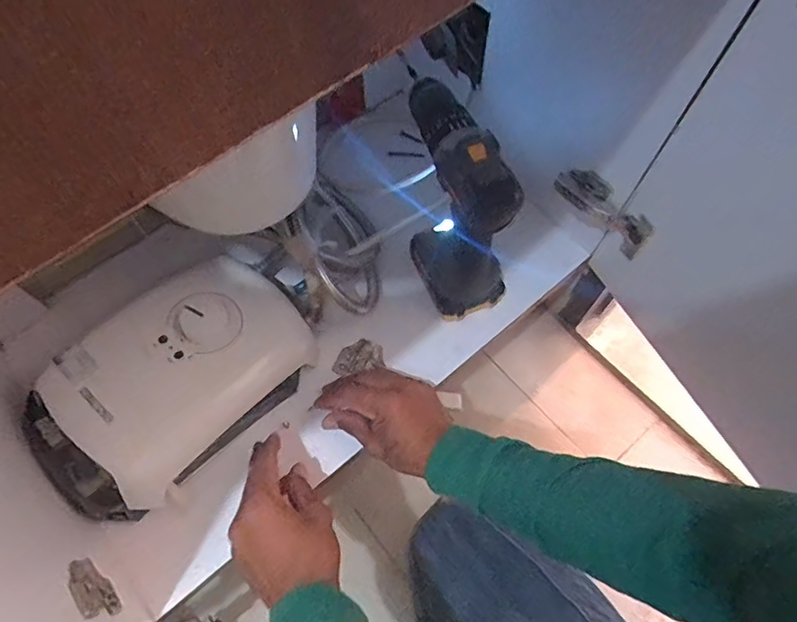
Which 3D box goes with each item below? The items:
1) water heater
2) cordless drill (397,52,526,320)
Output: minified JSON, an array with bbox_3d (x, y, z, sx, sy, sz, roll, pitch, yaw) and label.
[{"bbox_3d":[-0.222,0.070,0.526,0.272,0.084,0.152,-41,72,-17],"label":"water heater"},{"bbox_3d":[0.055,-0.113,0.555,0.075,0.220,0.180,-20,67,-9],"label":"cordless drill"}]

